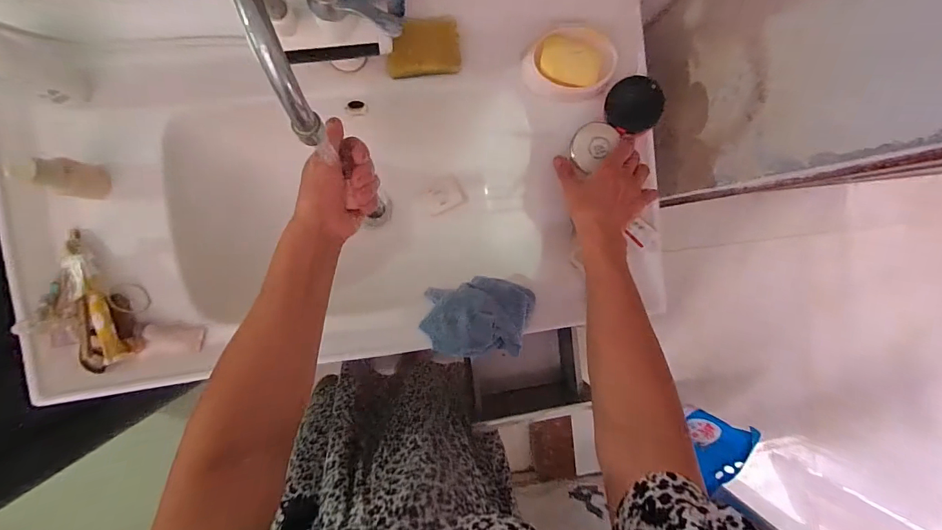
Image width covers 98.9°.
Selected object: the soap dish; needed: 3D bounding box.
[{"bbox_3d":[0.132,-0.263,0.530,0.118,0.028,0.082,2,93,-8],"label":"soap dish"}]

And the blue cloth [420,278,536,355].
[{"bbox_3d":[0.013,0.072,0.531,0.150,0.050,0.106,-1,94,-8],"label":"blue cloth"}]

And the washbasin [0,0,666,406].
[{"bbox_3d":[-0.148,-0.129,0.579,0.795,0.200,0.484,-7,95,-8],"label":"washbasin"}]

